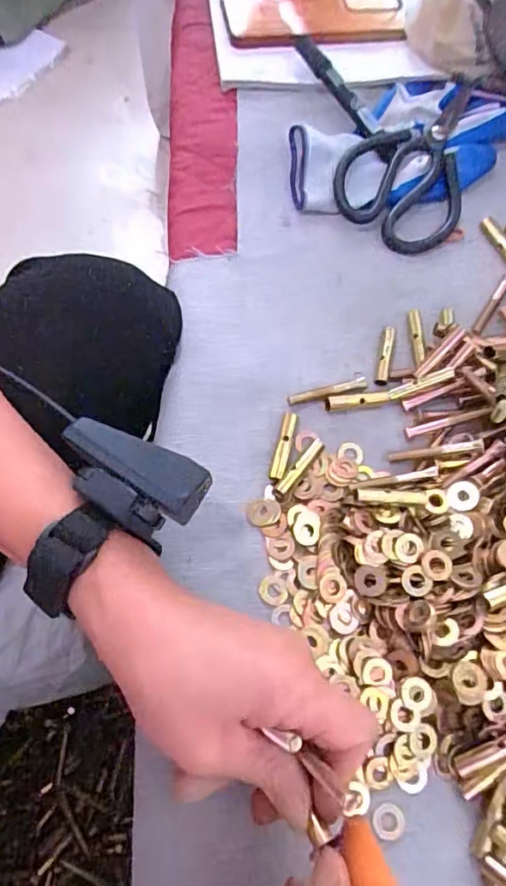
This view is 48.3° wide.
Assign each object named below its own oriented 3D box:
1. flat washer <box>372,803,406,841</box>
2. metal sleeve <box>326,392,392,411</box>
[{"bbox_3d":[0.069,0.192,0.286,0.016,0.004,0.016,-7,67,-1],"label":"flat washer"},{"bbox_3d":[0.068,-0.027,0.363,0.043,0.006,0.008,-7,66,-16],"label":"metal sleeve"}]

